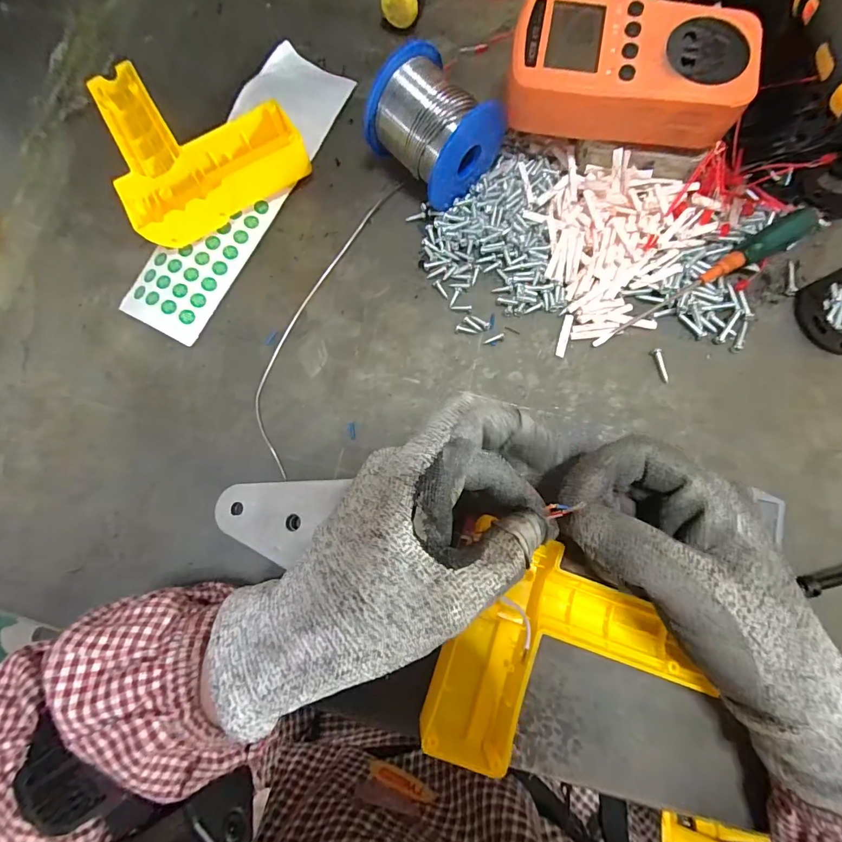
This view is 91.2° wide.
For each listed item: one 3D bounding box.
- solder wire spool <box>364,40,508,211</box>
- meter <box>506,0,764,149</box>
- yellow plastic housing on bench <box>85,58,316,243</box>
[{"bbox_3d":[0.008,-0.180,0.256,0.066,0.058,0.063,44,85,7],"label":"solder wire spool"},{"bbox_3d":[0.115,-0.197,0.234,0.125,0.038,0.065,8,82,3],"label":"meter"},{"bbox_3d":[-0.157,-0.194,0.276,0.113,0.033,0.137,-36,82,-4],"label":"yellow plastic housing on bench"}]

